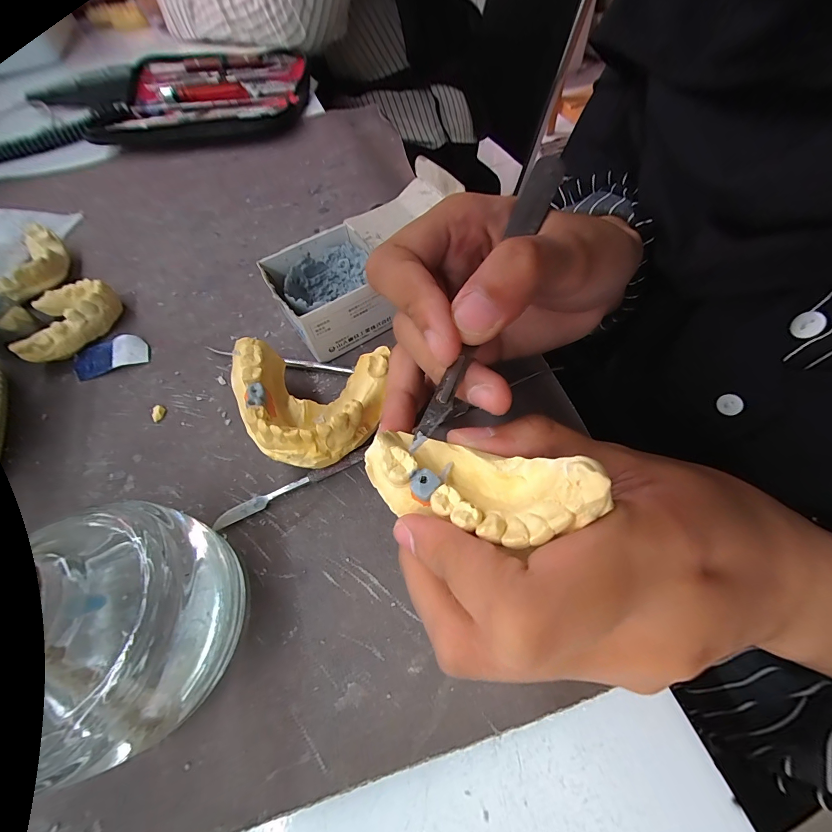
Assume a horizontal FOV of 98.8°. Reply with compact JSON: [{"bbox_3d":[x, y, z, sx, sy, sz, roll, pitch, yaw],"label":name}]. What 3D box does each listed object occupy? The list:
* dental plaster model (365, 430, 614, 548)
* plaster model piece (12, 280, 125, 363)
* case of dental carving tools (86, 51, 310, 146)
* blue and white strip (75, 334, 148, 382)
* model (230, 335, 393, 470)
[{"bbox_3d":[0.015,0.018,0.096,0.063,0.018,0.024,6,56,33],"label":"dental plaster model"},{"bbox_3d":[-0.213,-0.060,0.214,0.052,0.019,0.057,28,67,21],"label":"plaster model piece"},{"bbox_3d":[-0.227,-0.341,0.382,0.211,0.031,0.189,-8,59,2],"label":"case of dental carving tools"},{"bbox_3d":[-0.177,-0.035,0.204,0.041,0.007,0.020,-15,59,-2],"label":"blue and white strip"},{"bbox_3d":[-0.048,-0.004,0.161,0.071,0.037,0.062,-4,59,4],"label":"model"}]

